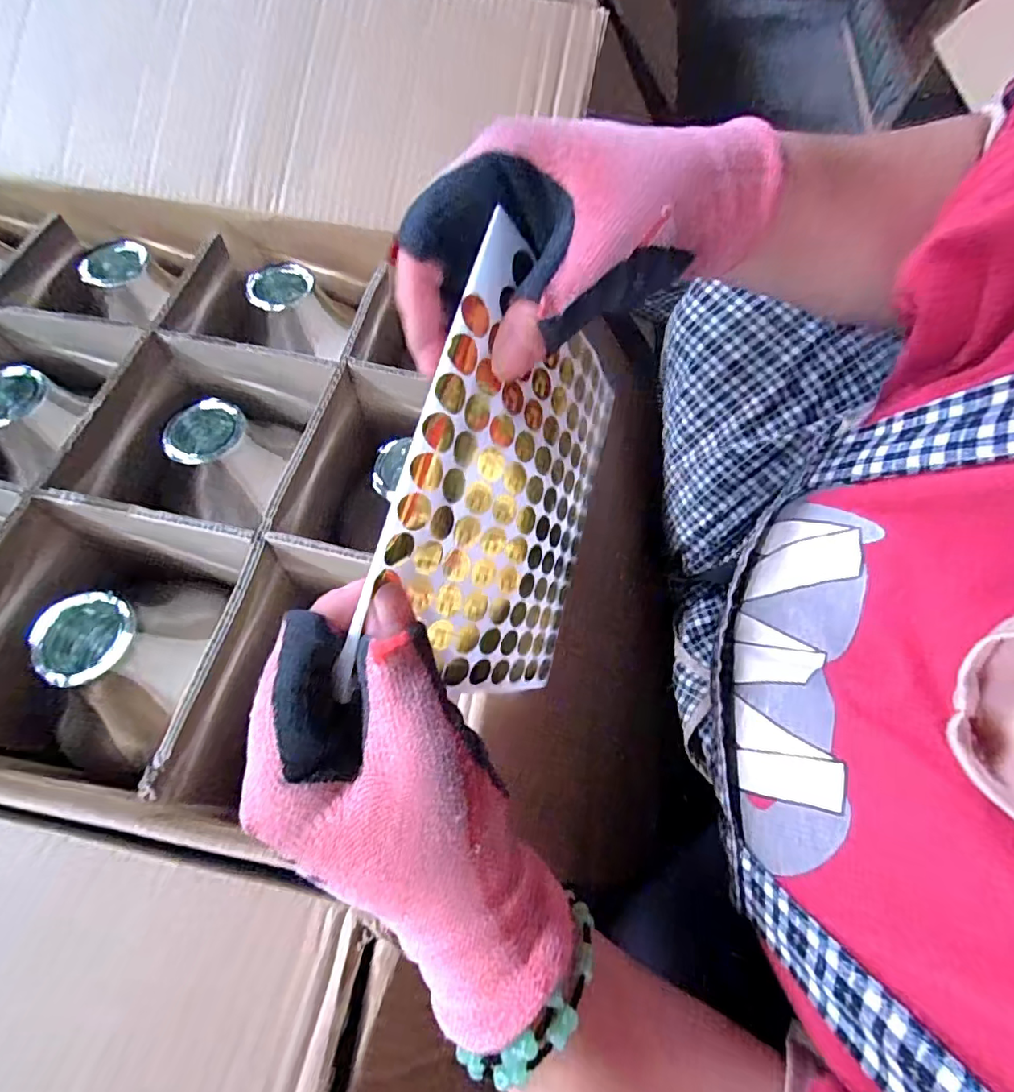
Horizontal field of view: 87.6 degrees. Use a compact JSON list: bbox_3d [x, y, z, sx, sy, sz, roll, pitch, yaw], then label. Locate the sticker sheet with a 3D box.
[{"bbox_3d":[0.005,-0.018,0.219,0.008,0.139,0.152,15,86,32],"label":"sticker sheet"}]

